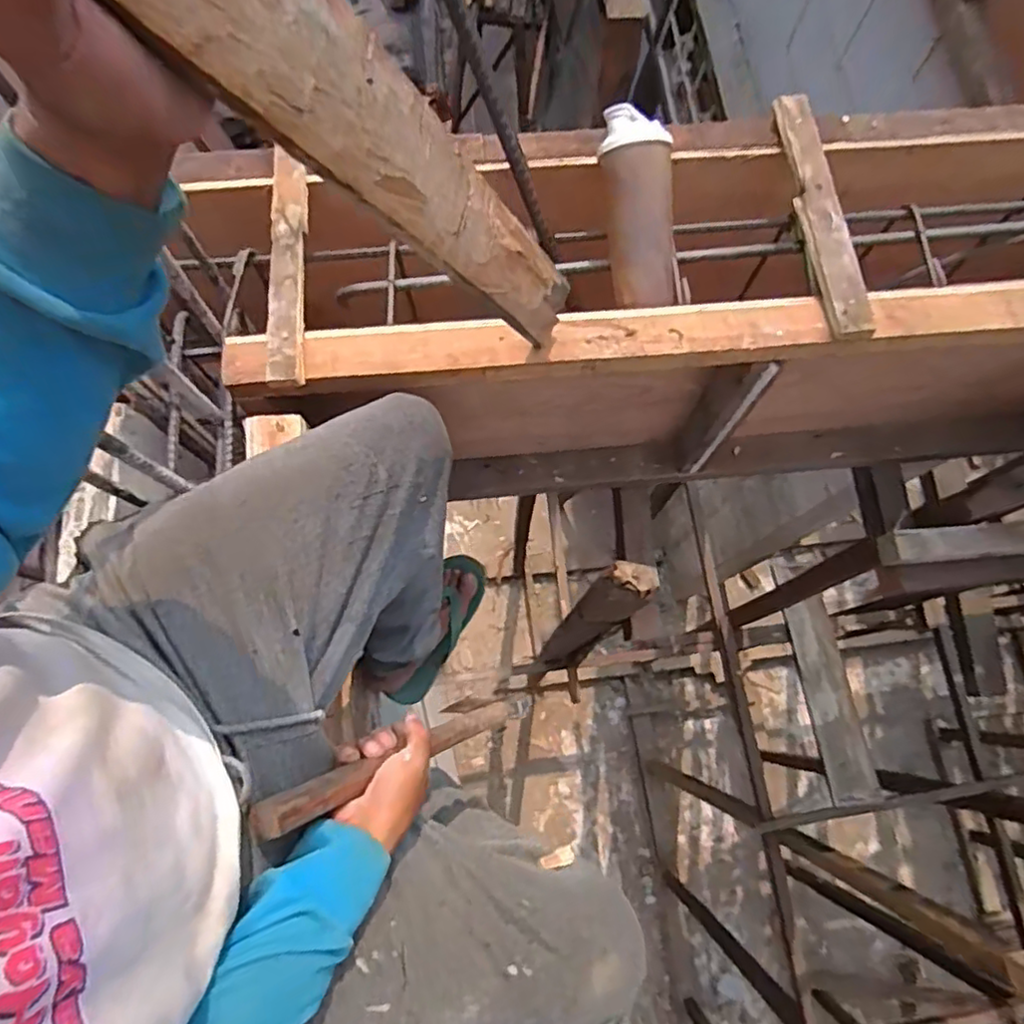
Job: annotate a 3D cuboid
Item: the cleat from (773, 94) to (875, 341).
[{"bbox_3d":[0.356,-0.349,0.743,0.052,0.024,0.327,-6,74,-3],"label":"cleat"}]

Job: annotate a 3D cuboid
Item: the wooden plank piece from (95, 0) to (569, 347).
[{"bbox_3d":[-0.041,-0.182,0.378,0.024,0.512,0.059,46,105,11],"label":"wooden plank piece"}]

